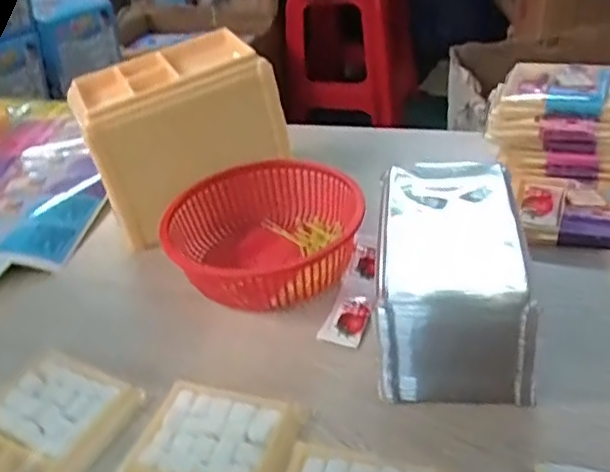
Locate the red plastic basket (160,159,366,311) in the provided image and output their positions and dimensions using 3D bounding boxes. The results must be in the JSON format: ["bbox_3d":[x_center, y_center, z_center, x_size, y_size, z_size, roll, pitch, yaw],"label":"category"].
[{"bbox_3d":[-0.024,-0.007,0.466,0.117,0.054,0.128,-5,34,4],"label":"red plastic basket"}]

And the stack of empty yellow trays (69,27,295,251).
[{"bbox_3d":[-0.096,-0.080,0.529,0.144,0.114,0.083,-19,36,-16],"label":"stack of empty yellow trays"}]

